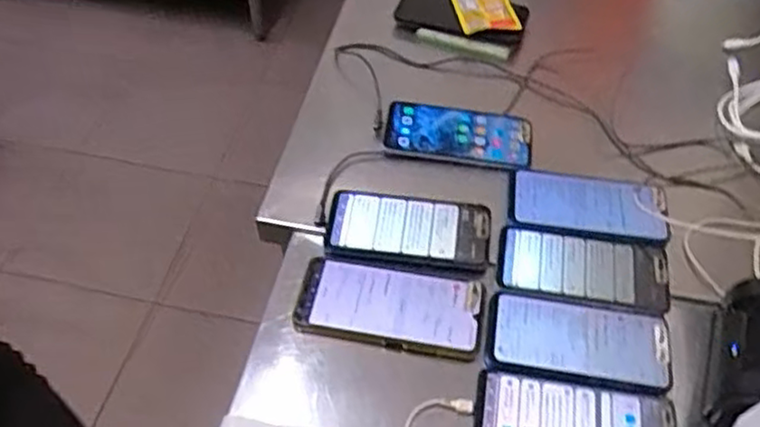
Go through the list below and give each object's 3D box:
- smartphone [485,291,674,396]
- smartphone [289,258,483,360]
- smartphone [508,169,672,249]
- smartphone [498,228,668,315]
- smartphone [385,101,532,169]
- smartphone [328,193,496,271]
[{"bbox_3d":[0.180,0.115,0.641,0.162,0.009,0.087,6,51,5],"label":"smartphone"},{"bbox_3d":[0.009,0.082,0.657,0.170,0.011,0.087,8,51,6],"label":"smartphone"},{"bbox_3d":[0.216,-0.010,0.734,0.158,0.012,0.081,7,51,6],"label":"smartphone"},{"bbox_3d":[0.198,0.052,0.686,0.160,0.009,0.079,8,51,7],"label":"smartphone"},{"bbox_3d":[0.089,-0.089,0.792,0.159,0.014,0.089,6,54,0],"label":"smartphone"},{"bbox_3d":[0.030,0.016,0.712,0.161,0.012,0.081,5,51,4],"label":"smartphone"}]

